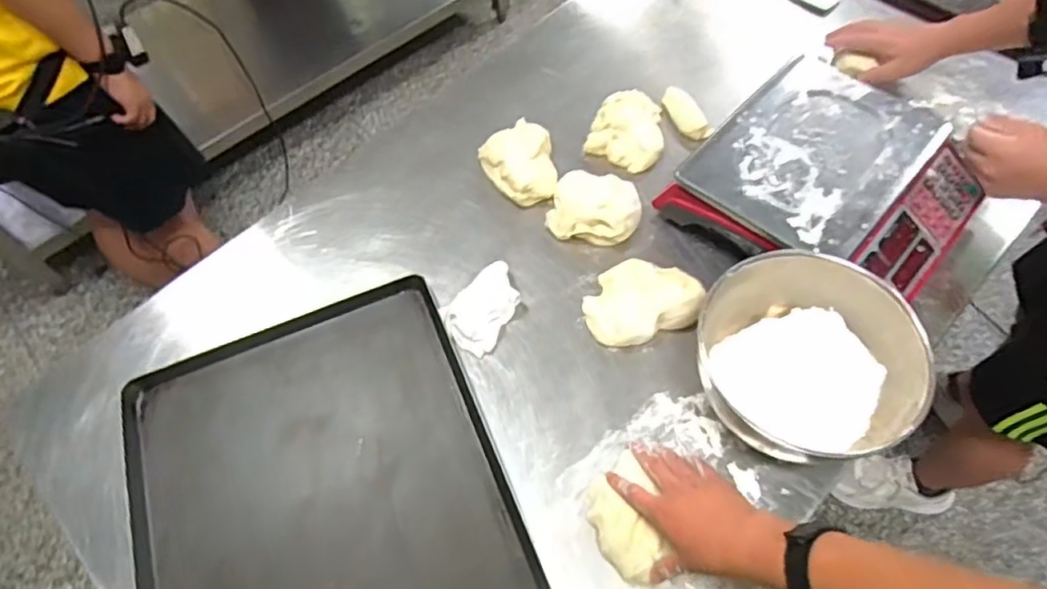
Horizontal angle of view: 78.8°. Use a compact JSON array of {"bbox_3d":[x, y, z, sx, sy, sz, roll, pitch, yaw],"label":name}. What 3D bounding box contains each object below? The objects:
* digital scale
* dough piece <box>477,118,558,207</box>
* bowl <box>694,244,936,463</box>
[{"bbox_3d":[0.399,-0.140,0.830,0.313,0.109,0.302,38,70,20],"label":"digital scale"},{"bbox_3d":[-0.005,-0.192,0.924,0.103,0.035,0.130,-15,62,-5],"label":"dough piece"},{"bbox_3d":[0.313,0.069,0.705,0.214,0.118,0.208,-1,62,2],"label":"bowl"}]

